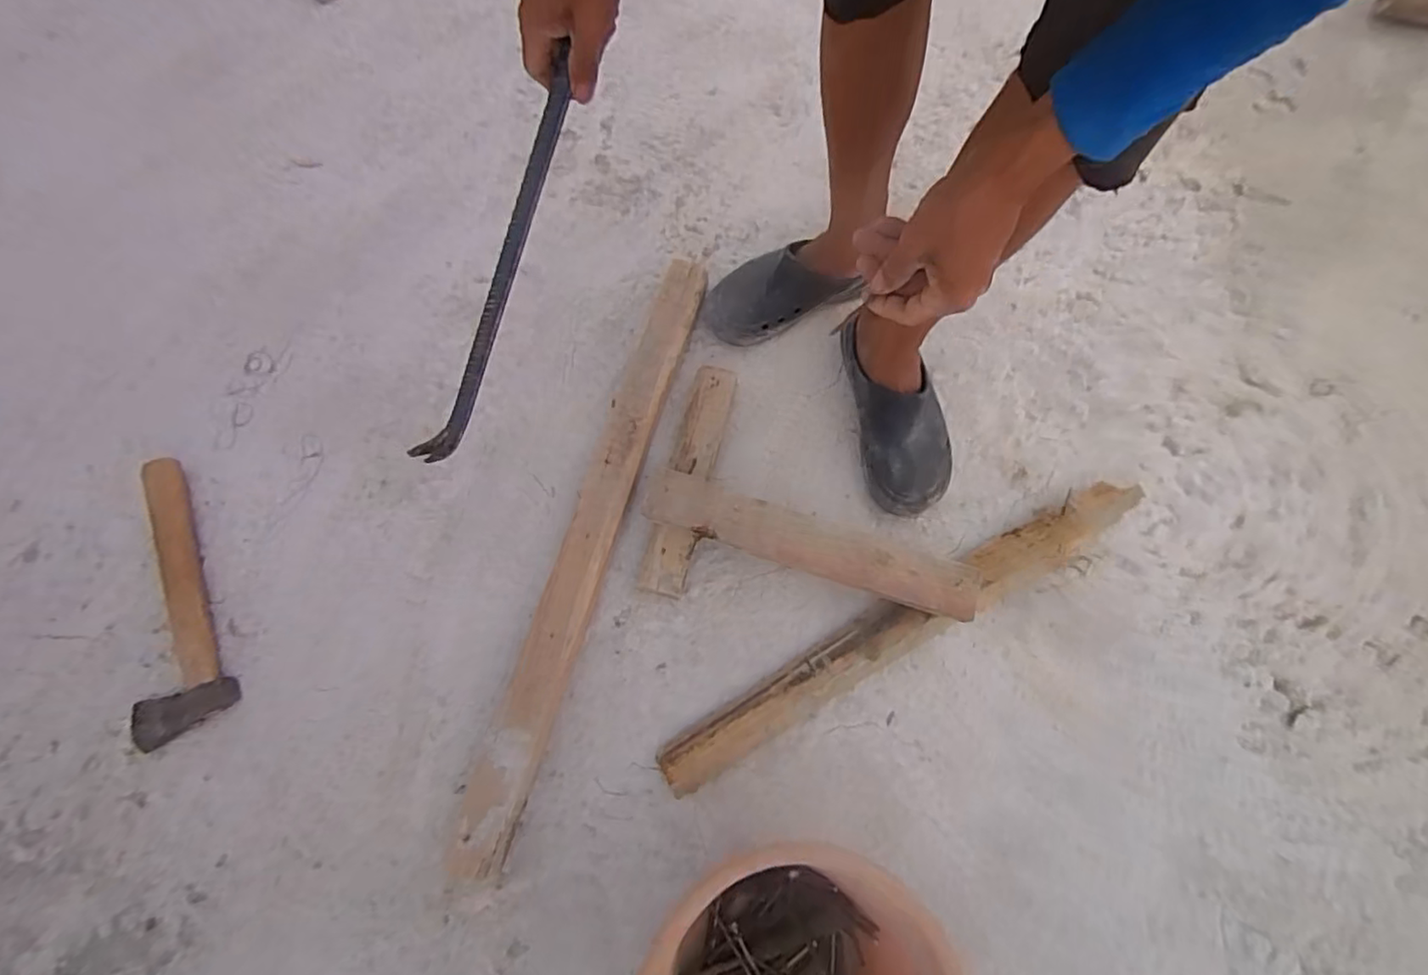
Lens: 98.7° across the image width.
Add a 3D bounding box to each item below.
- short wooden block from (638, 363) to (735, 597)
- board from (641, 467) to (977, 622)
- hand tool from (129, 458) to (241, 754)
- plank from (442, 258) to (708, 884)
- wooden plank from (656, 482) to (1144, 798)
[{"bbox_3d":[-0.032,-0.012,0.773,0.056,0.042,0.297,13,72,4],"label":"short wooden block"},{"bbox_3d":[0.102,0.062,0.699,0.379,0.034,0.072,20,74,7],"label":"board"},{"bbox_3d":[-0.675,0.123,0.738,0.113,0.035,0.337,-27,73,-9],"label":"hand tool"},{"bbox_3d":[-0.146,0.045,0.751,0.064,0.053,0.758,15,72,5],"label":"plank"},{"bbox_3d":[0.224,0.160,0.710,0.641,0.054,0.067,-28,73,-9],"label":"wooden plank"}]

